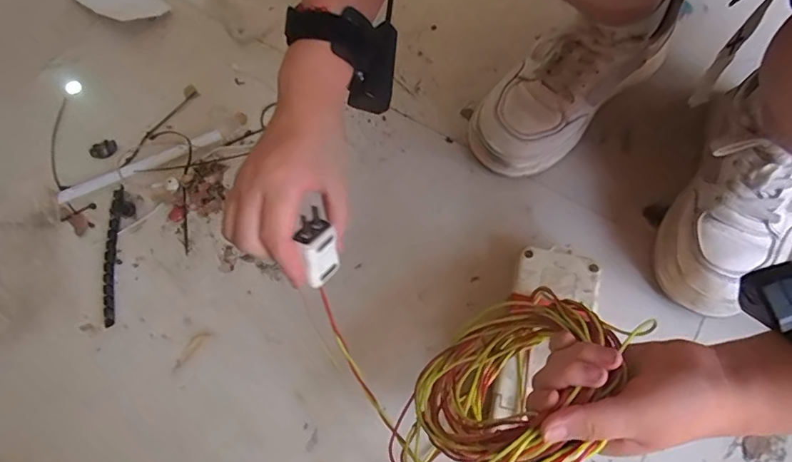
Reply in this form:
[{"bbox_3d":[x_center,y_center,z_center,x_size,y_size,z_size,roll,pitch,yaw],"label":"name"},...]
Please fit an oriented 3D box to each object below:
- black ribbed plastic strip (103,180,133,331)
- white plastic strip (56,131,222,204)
[{"bbox_3d":[-0.296,0.024,0.520,0.022,0.007,0.151,-4,68,0],"label":"black ribbed plastic strip"},{"bbox_3d":[-0.288,-0.073,0.556,0.184,0.009,0.019,-24,69,-8],"label":"white plastic strip"}]

